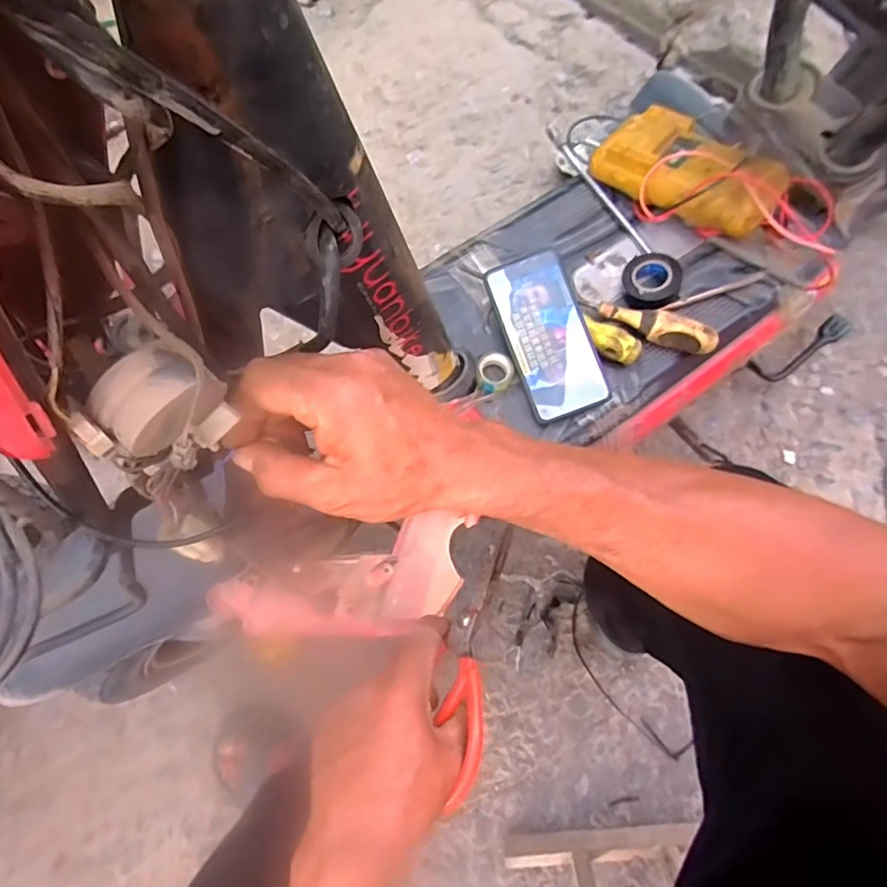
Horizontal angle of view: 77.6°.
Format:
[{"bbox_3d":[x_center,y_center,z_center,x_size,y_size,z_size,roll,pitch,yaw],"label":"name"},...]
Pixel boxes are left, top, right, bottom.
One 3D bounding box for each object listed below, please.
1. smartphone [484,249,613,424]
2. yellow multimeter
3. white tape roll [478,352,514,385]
[{"bbox_3d":[0.102,-0.106,0.539,0.077,0.016,0.159,-20,87,1],"label":"smartphone"},{"bbox_3d":[0.255,-0.288,0.567,0.190,0.062,0.097,43,79,13],"label":"yellow multimeter"},{"bbox_3d":[0.052,-0.074,0.546,0.033,0.014,0.032,-1,73,2],"label":"white tape roll"}]

